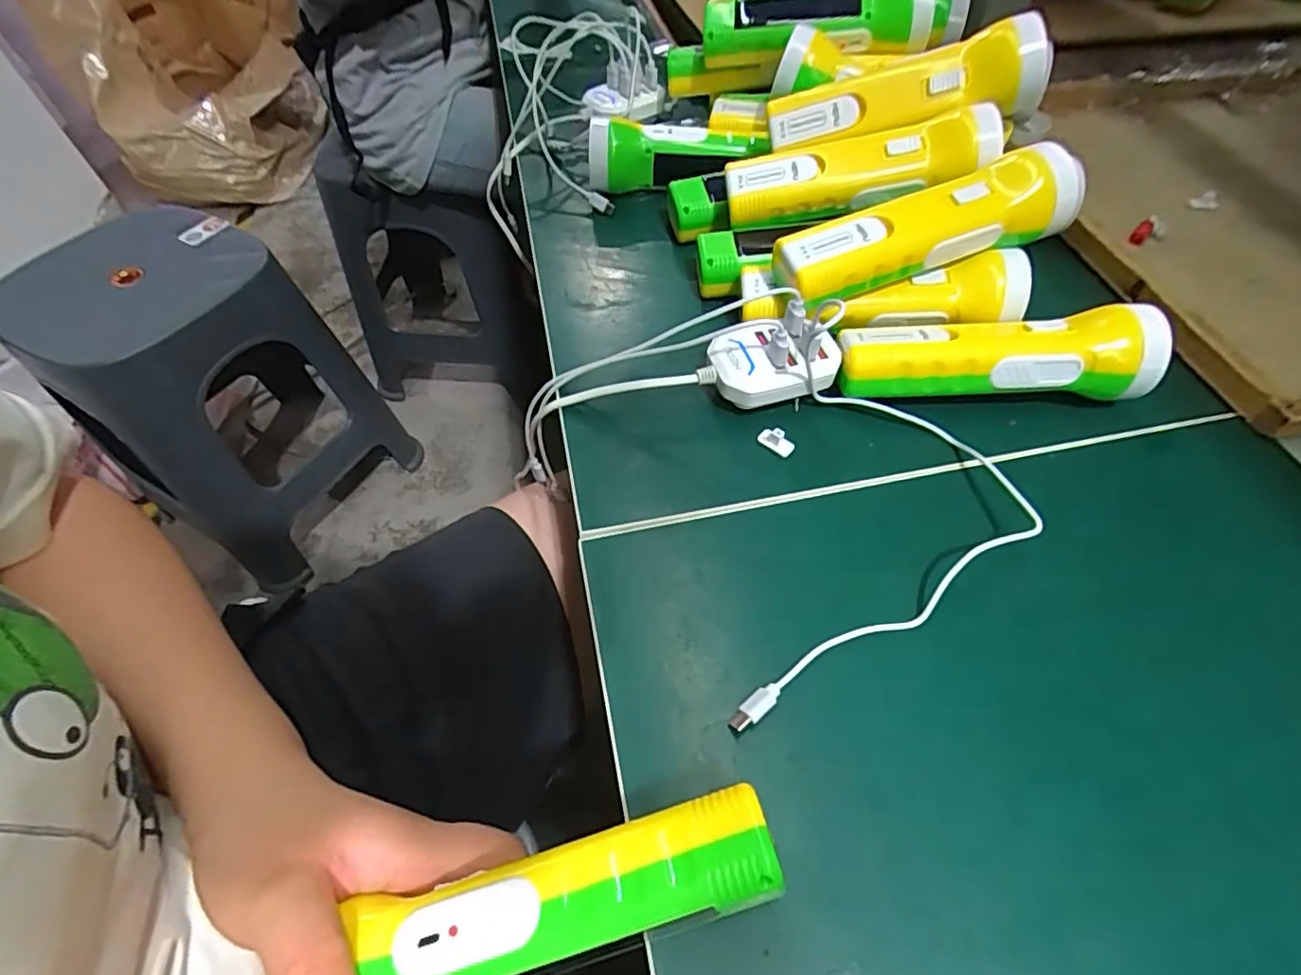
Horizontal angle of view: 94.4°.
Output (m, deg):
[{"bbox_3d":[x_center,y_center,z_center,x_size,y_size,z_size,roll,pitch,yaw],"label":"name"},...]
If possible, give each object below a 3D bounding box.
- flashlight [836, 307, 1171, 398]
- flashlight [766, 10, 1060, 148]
[{"bbox_3d":[0.195,-0.075,0.349,0.173,0.046,0.048,1,55,2],"label":"flashlight"},{"bbox_3d":[0.166,-0.258,0.399,0.176,0.049,0.047,-8,55,11],"label":"flashlight"}]

